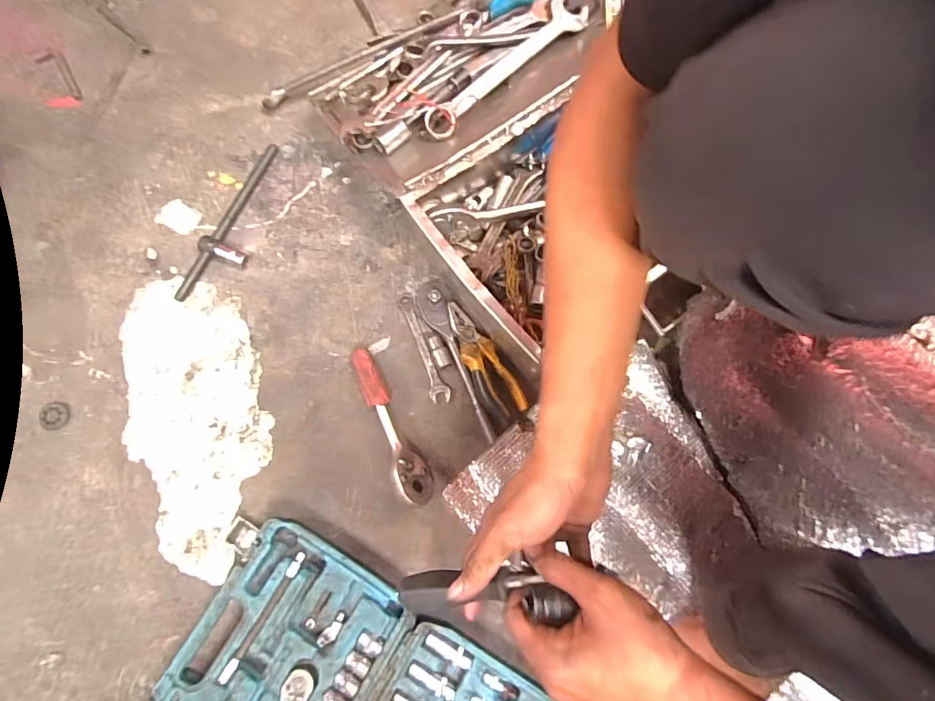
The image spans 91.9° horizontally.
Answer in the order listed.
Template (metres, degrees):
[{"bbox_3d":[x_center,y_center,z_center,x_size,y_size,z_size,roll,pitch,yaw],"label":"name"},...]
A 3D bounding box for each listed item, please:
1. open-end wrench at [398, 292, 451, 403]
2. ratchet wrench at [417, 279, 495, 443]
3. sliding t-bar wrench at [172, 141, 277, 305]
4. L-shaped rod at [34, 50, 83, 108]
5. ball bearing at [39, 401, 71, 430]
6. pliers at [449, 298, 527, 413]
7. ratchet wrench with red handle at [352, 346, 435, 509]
[{"bbox_3d":[-0.058,-0.003,0.567,0.024,0.011,0.147,-23,78,-4],"label":"open-end wrench"},{"bbox_3d":[-0.016,0.007,0.551,0.043,0.037,0.214,-19,78,-3],"label":"ratchet wrench"},{"bbox_3d":[-0.302,-0.169,0.605,0.065,0.020,0.245,22,79,5],"label":"sliding t-bar wrench"},{"bbox_3d":[-0.619,-0.407,0.681,0.049,0.004,0.109,-27,79,-5],"label":"L-shaped rod"},{"bbox_3d":[-0.513,0.081,0.561,0.038,0.004,0.033,-4,78,0],"label":"ball bearing"},{"bbox_3d":[0.015,0.009,0.539,0.047,0.017,0.150,-31,80,-6],"label":"pliers"},{"bbox_3d":[-0.094,0.086,0.533,0.035,0.042,0.196,-28,79,-5],"label":"ratchet wrench with red handle"}]

